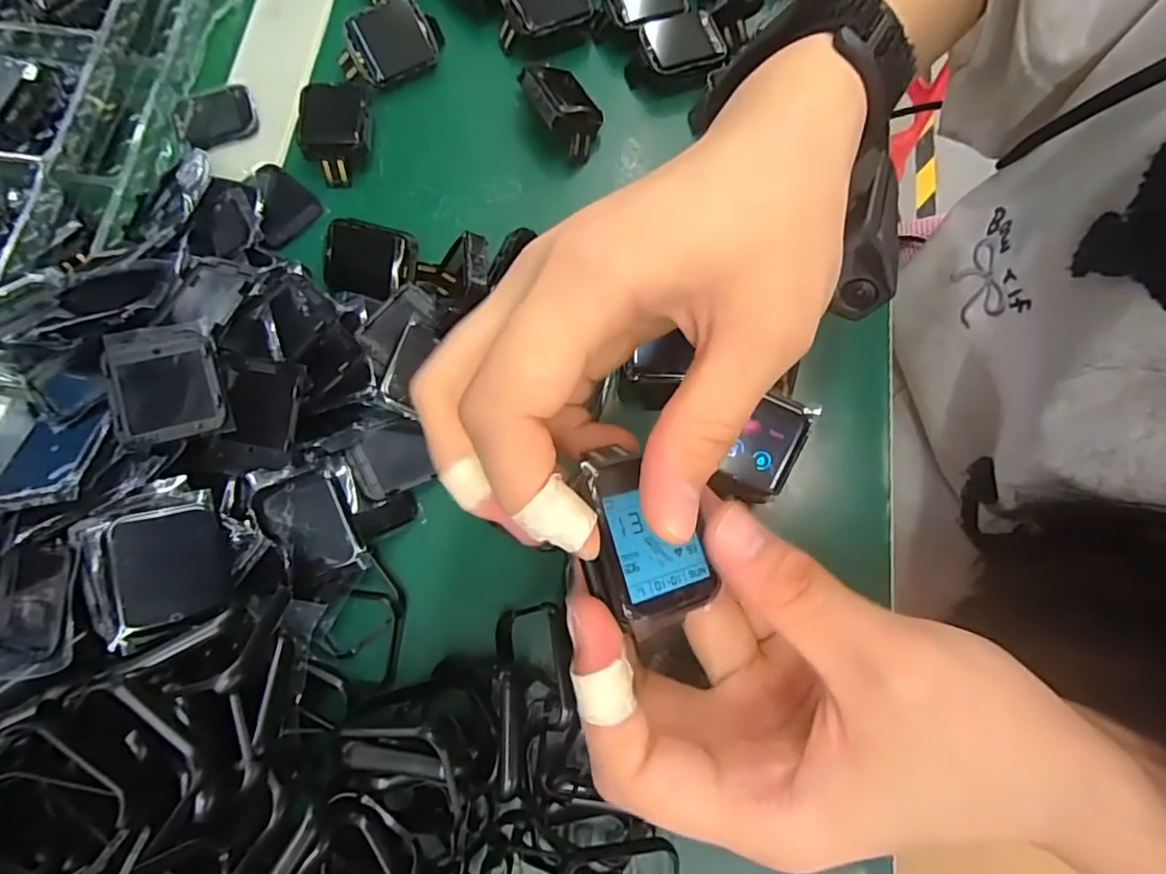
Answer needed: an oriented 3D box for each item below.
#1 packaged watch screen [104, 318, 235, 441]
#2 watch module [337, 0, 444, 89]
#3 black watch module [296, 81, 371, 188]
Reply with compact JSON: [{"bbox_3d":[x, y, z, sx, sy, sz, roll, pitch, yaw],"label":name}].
[{"bbox_3d":[-0.145,-0.019,0.207,0.033,0.006,0.043,-16,76,-18],"label":"packaged watch screen"},{"bbox_3d":[-0.096,-0.199,0.299,0.052,0.015,0.033,-34,111,-14],"label":"watch module"},{"bbox_3d":[-0.118,-0.147,0.286,0.031,0.019,0.046,-4,75,-2],"label":"black watch module"}]

